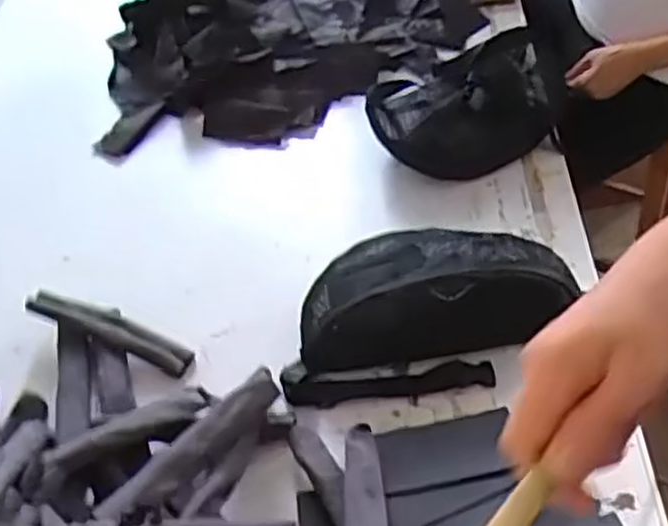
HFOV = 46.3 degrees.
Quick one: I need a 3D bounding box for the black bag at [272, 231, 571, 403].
[{"bbox_3d":[0.095,0.034,0.784,0.298,0.092,0.170,-7,48,0],"label":"black bag"}]

